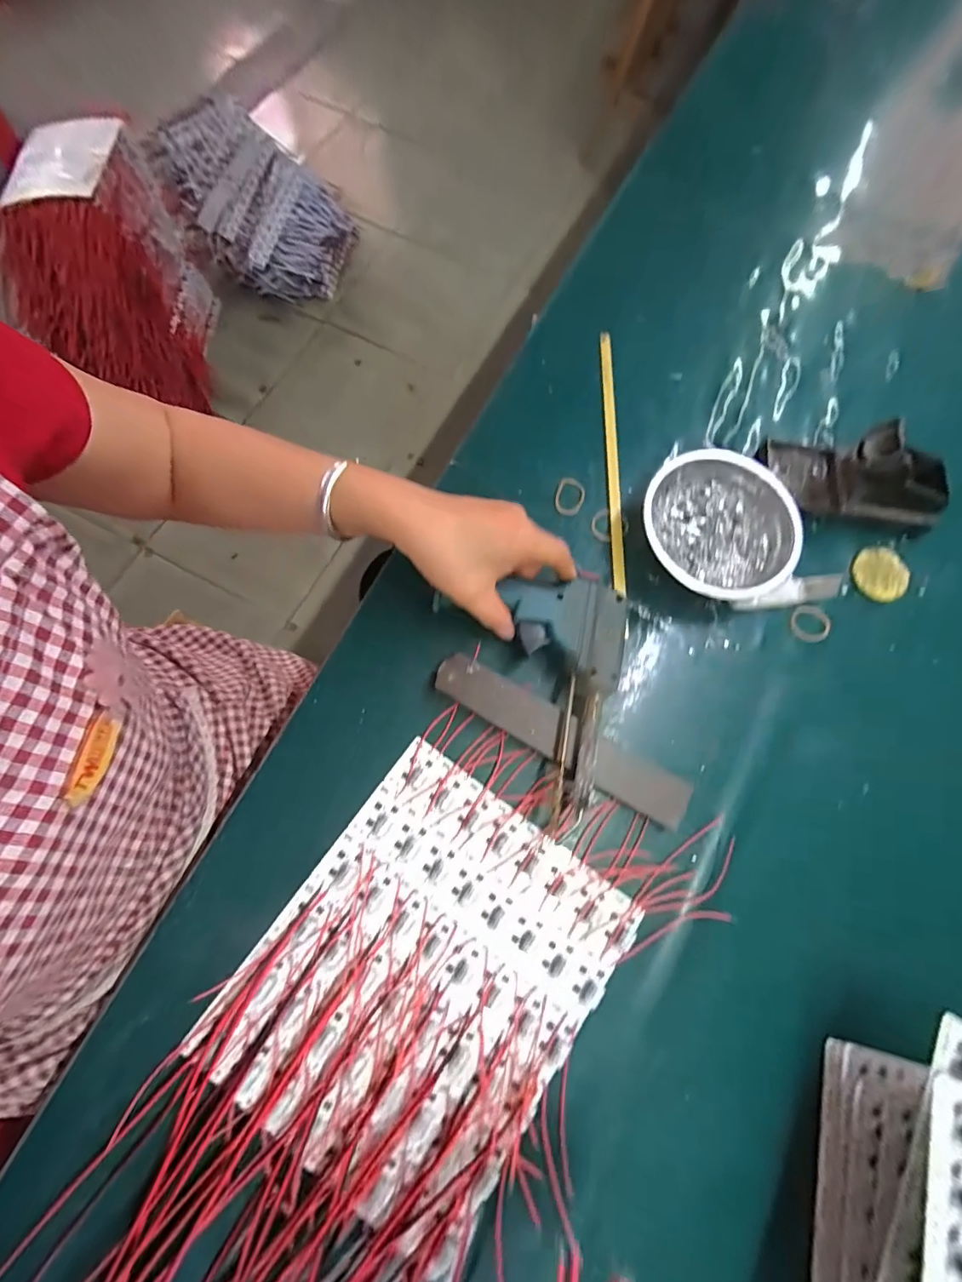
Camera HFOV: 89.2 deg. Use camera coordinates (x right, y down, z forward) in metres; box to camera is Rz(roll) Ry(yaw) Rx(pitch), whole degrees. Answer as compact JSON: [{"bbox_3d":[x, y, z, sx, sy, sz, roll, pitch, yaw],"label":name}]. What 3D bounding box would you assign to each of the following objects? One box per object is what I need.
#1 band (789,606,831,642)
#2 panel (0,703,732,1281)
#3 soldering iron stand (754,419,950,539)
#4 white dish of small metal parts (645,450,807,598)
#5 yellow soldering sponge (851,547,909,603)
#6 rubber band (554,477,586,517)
[{"bbox_3d":[0.274,-0.014,0.406,0.036,0.004,0.031,0,76,-4],"label":"band"},{"bbox_3d":[-0.081,0.300,0.294,0.227,0.019,0.506,37,76,6],"label":"panel"},{"bbox_3d":[0.326,-0.145,0.415,0.153,0.062,0.070,14,74,1],"label":"soldering iron stand"},{"bbox_3d":[0.192,-0.090,0.403,0.125,0.043,0.123,1,76,-3],"label":"white dish of small metal parts"},{"bbox_3d":[0.345,-0.058,0.421,0.047,0.008,0.047,-36,80,-11],"label":"yellow soldering sponge"},{"bbox_3d":[0.078,-0.127,0.428,0.026,0.005,0.035,18,77,-6],"label":"rubber band"}]

